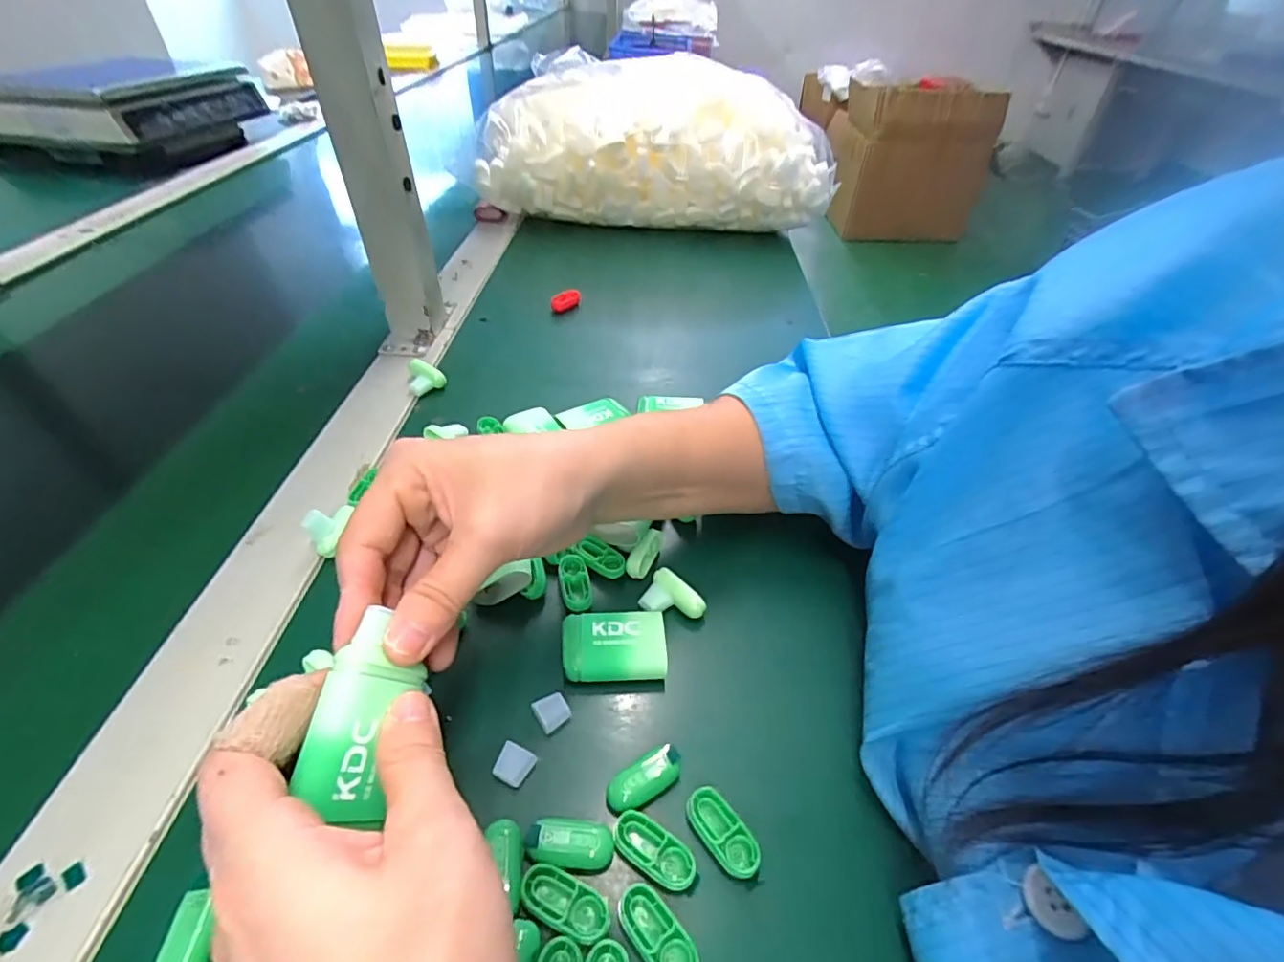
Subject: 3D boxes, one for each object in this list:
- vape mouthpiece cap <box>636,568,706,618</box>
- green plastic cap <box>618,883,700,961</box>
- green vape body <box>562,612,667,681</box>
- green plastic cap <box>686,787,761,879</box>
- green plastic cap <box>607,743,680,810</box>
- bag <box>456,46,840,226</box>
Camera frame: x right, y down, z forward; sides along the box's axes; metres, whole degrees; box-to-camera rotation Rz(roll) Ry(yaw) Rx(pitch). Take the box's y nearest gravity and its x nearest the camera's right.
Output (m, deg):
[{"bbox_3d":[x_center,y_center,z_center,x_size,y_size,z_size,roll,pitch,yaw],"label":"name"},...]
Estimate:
[{"bbox_3d":[0.015,0.065,0.297,0.032,0.014,0.023,34,51,30],"label":"vape mouthpiece cap"},{"bbox_3d":[0.006,0.162,0.196,0.016,0.007,0.033,-33,53,-33],"label":"green plastic cap"},{"bbox_3d":[-0.014,0.082,0.275,0.050,0.016,0.033,0,42,-4],"label":"green vape body"},{"bbox_3d":[0.032,0.141,0.222,0.016,0.009,0.034,-27,50,-29],"label":"green plastic cap"},{"bbox_3d":[0.001,0.127,0.233,0.032,0.013,0.015,-19,46,-23],"label":"green plastic cap"},{"bbox_3d":[0.013,-0.444,0.734,0.423,0.174,0.258,-1,42,-4],"label":"bag"}]

